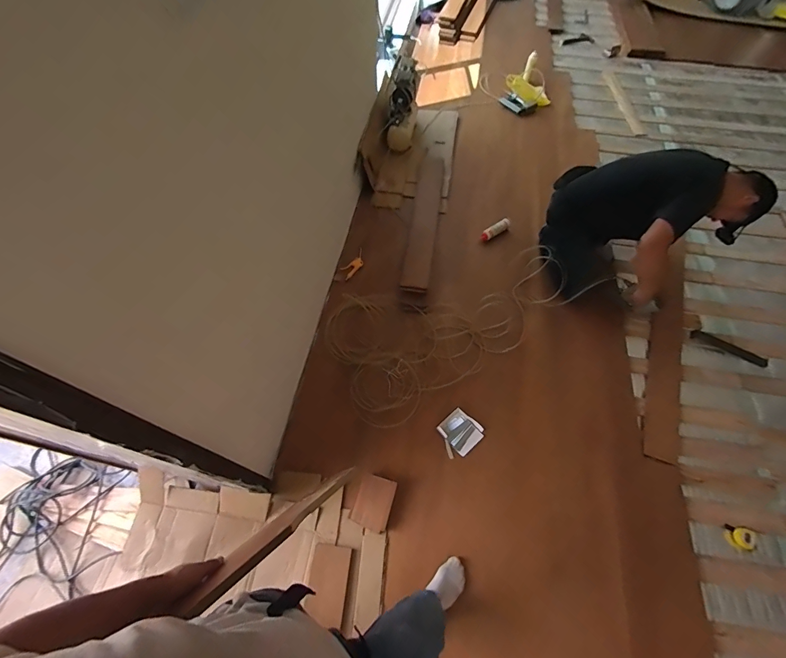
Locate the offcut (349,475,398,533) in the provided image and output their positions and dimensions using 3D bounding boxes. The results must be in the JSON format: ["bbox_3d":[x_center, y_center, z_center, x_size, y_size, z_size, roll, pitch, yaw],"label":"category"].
[{"bbox_3d":[-0.070,0.647,1.387,0.131,0.020,0.175,18,63,10],"label":"offcut"}]

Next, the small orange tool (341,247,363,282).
[{"bbox_3d":[-0.203,-0.340,1.953,0.080,0.020,0.187,34,70,18],"label":"small orange tool"}]

